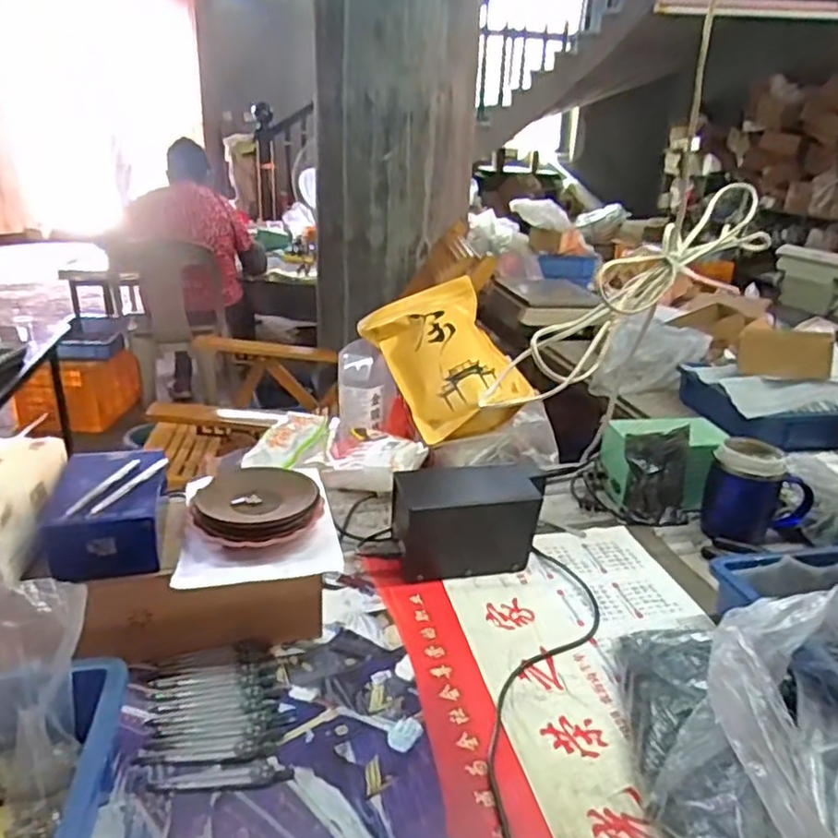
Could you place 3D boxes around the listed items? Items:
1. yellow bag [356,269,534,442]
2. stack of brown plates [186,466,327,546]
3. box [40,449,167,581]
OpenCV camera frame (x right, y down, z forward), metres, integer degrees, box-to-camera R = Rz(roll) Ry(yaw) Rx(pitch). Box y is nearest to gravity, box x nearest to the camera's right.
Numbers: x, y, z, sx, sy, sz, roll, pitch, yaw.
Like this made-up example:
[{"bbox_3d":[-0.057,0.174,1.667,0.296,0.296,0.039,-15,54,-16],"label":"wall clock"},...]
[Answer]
[{"bbox_3d":[0.042,-0.110,1.139,0.203,0.094,0.299,-25,57,0],"label":"yellow bag"},{"bbox_3d":[-0.166,0.092,0.668,0.119,0.047,0.103,9,24,14],"label":"stack of brown plates"},{"bbox_3d":[-0.298,0.087,0.638,0.101,0.066,0.142,-6,24,-20],"label":"box"}]

